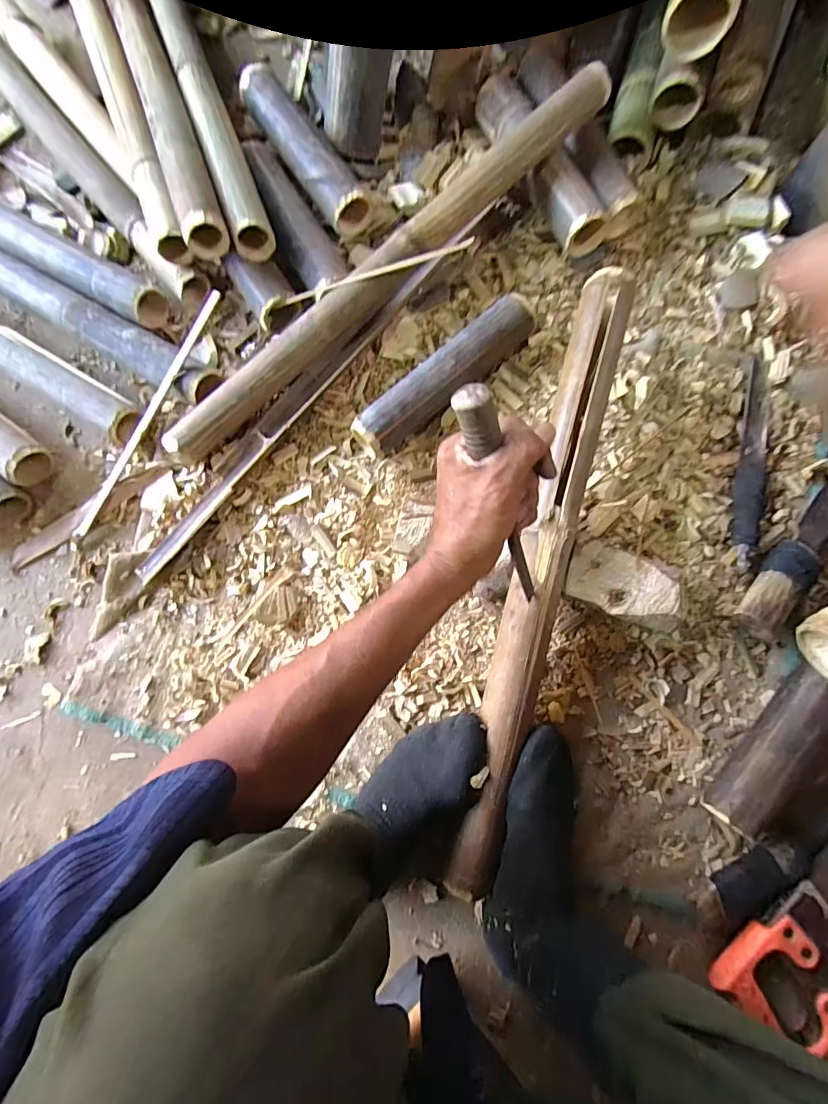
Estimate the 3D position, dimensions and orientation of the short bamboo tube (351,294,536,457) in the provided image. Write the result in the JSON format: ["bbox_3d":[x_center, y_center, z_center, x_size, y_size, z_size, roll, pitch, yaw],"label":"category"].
[{"bbox_3d":[0.038,-0.212,0.564,0.255,0.053,0.059,-40,82,-3],"label":"short bamboo tube"}]

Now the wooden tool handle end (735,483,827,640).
[{"bbox_3d":[0.443,0.007,0.525,0.053,0.048,0.211,38,86,7],"label":"wooden tool handle end"}]

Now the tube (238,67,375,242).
[{"bbox_3d":[-0.147,-0.543,0.613,0.062,0.054,0.263,-33,82,-2],"label":"tube"}]

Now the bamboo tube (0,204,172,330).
[{"bbox_3d":[-0.607,-0.474,0.645,0.611,0.056,0.064,30,85,7],"label":"bamboo tube"}]

